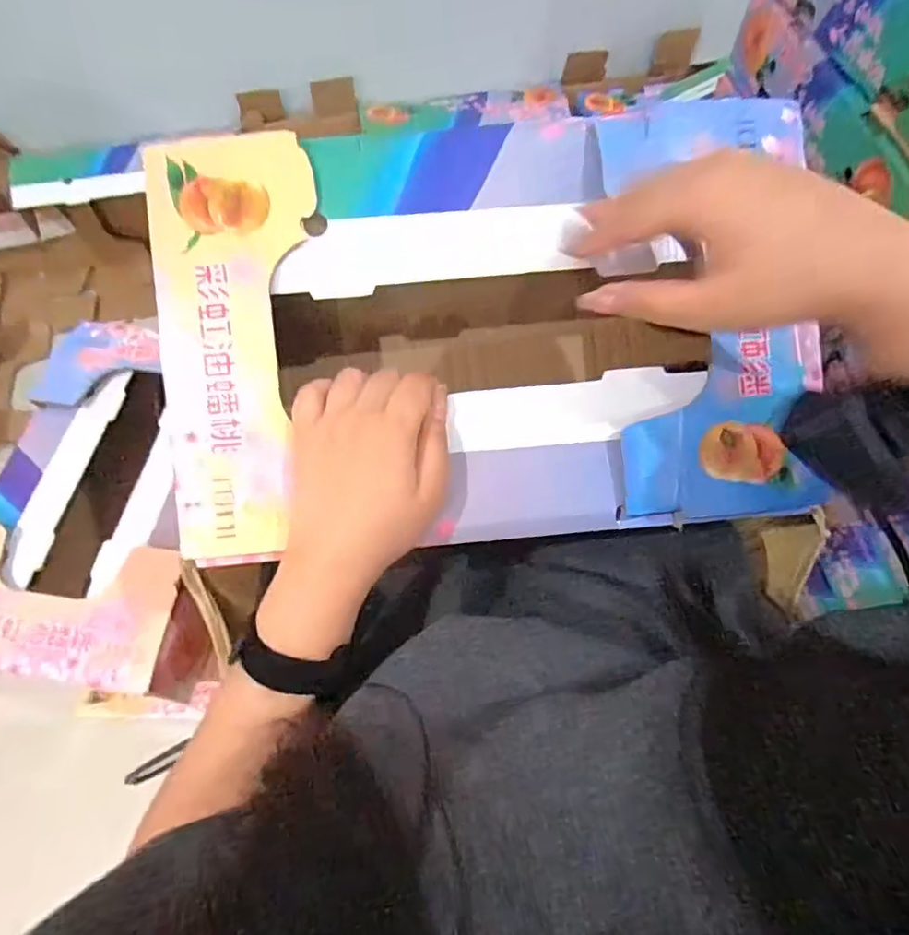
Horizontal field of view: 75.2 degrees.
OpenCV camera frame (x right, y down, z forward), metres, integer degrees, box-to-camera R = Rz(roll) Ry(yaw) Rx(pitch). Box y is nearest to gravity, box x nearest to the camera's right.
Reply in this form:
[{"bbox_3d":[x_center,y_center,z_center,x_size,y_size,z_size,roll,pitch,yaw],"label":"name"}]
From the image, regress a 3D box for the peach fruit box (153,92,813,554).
[{"bbox_3d":[0.020,-0.084,0.399,0.390,0.101,0.250,-5,92,-1],"label":"peach fruit box"}]

